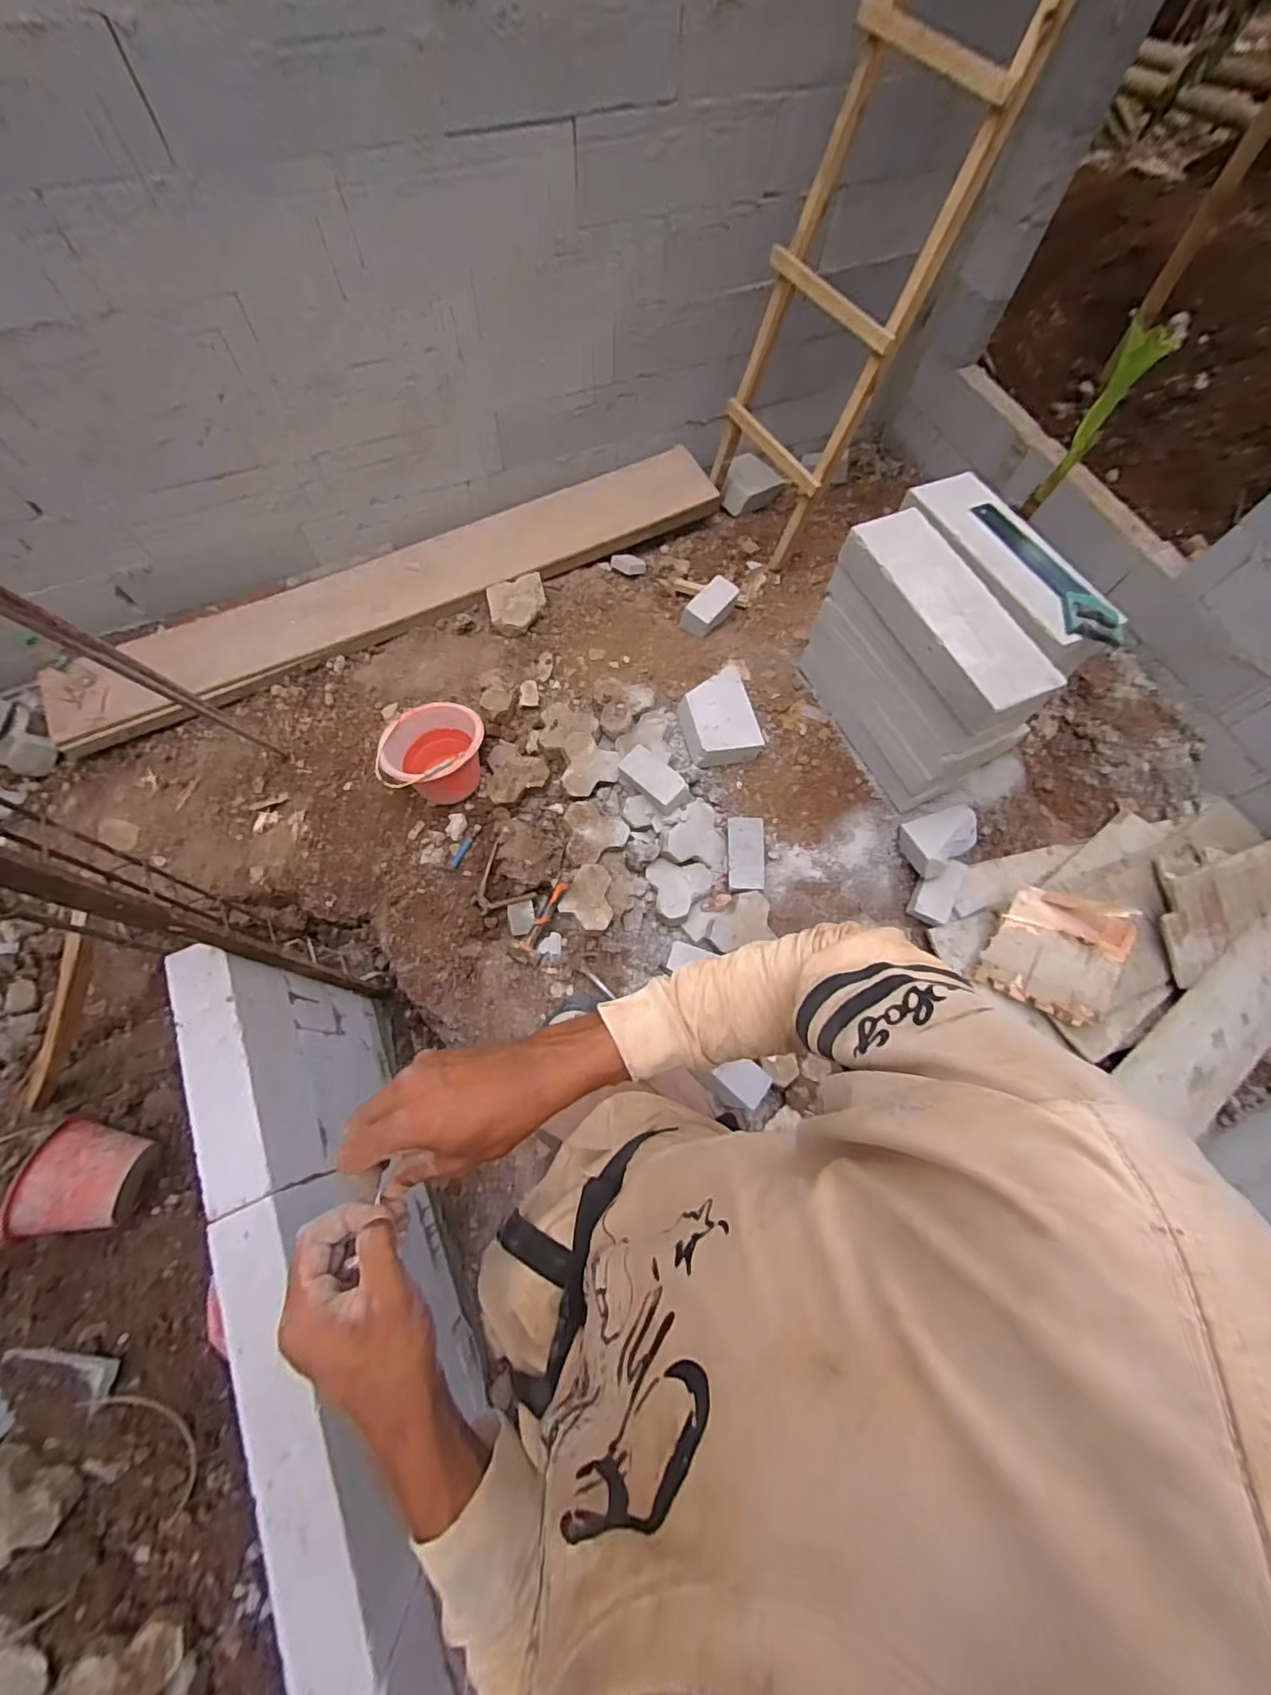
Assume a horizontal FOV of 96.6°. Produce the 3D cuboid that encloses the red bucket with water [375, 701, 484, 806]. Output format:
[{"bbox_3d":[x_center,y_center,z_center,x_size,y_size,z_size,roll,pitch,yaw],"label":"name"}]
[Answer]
[{"bbox_3d":[-0.578,-0.275,1.657,0.276,0.227,0.261,1,68,-2],"label":"red bucket with water"}]

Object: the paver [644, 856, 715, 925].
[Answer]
[{"bbox_3d":[0.120,0.129,1.627,0.185,0.072,0.176,1,68,-2],"label":"paver"}]

